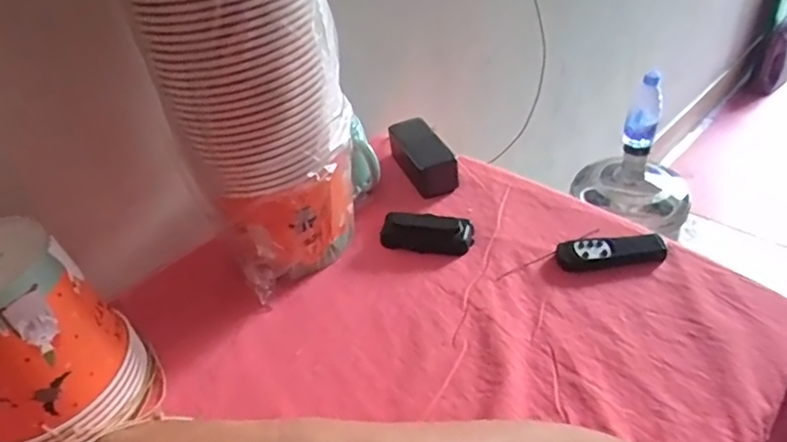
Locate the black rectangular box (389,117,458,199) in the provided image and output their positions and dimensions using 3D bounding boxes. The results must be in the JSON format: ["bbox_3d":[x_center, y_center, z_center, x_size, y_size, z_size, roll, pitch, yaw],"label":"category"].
[{"bbox_3d":[0.039,-0.092,0.780,0.049,0.058,0.144,-17,41,-13],"label":"black rectangular box"}]

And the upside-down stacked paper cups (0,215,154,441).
[{"bbox_3d":[-0.315,0.106,0.486,0.147,0.175,0.139,-4,39,3],"label":"upside-down stacked paper cups"}]

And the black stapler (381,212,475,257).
[{"bbox_3d":[0.039,0.014,0.664,0.103,0.022,0.049,8,42,17],"label":"black stapler"}]

